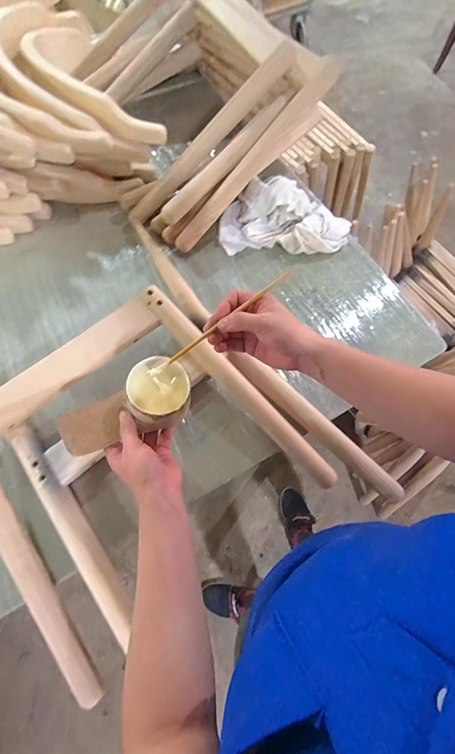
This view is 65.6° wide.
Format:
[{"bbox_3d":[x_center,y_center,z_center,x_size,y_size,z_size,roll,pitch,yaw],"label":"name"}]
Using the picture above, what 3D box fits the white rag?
[{"bbox_3d":[0.115,-0.328,0.713,0.259,0.063,0.159,1,68,0],"label":"white rag"}]

